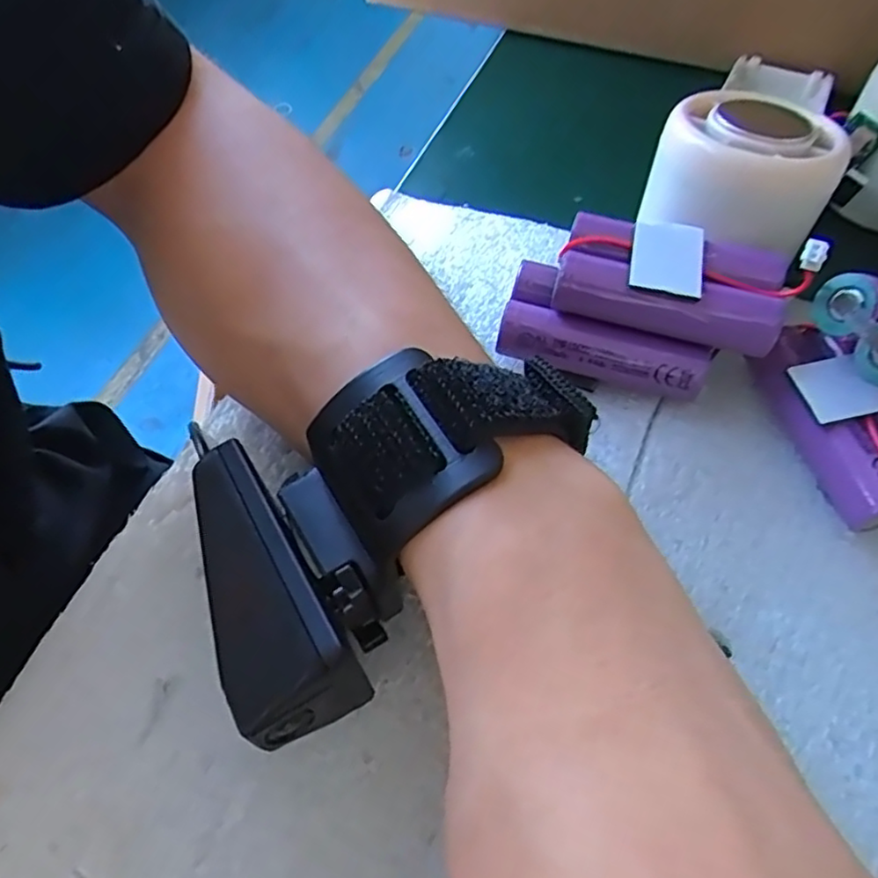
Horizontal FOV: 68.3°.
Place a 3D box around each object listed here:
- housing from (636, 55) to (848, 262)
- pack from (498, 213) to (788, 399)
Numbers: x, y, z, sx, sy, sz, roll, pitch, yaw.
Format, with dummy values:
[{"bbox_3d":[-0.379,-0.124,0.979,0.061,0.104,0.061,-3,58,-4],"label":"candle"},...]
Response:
[{"bbox_3d":[0.101,-0.090,0.215,0.055,0.040,0.056,27,64,15],"label":"housing"},{"bbox_3d":[0.063,-0.042,0.208,0.082,0.039,0.045,13,61,8],"label":"pack"}]

